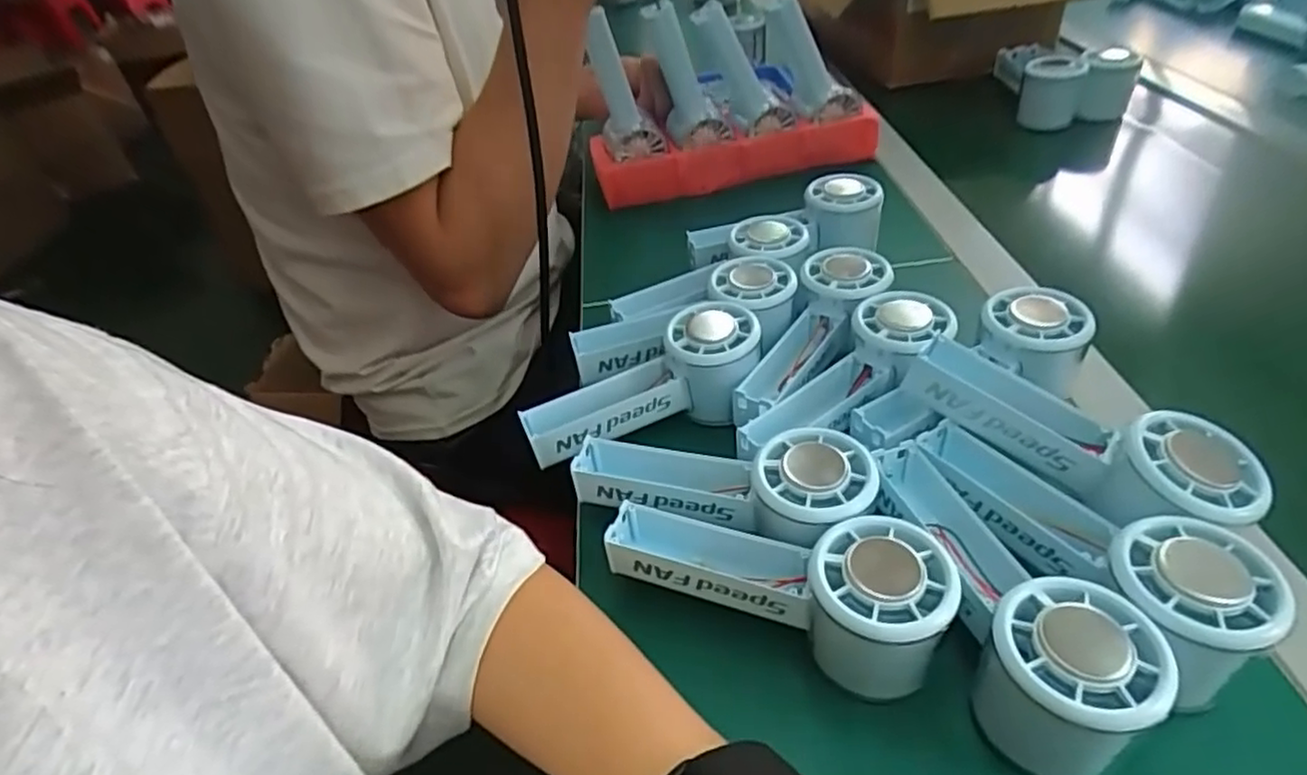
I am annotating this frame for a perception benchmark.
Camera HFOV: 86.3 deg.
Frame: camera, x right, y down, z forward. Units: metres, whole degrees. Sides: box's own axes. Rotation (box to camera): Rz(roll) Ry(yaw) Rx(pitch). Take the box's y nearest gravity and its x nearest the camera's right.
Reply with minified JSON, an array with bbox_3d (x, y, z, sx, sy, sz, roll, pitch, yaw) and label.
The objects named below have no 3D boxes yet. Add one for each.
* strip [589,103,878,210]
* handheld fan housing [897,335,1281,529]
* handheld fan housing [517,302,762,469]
[{"bbox_3d":[0.088,-0.236,0.707,0.266,0.052,0.063,-12,41,-6],"label":"strip"},{"bbox_3d":[0.198,0.024,0.335,0.152,0.037,0.051,28,51,33],"label":"handheld fan housing"},{"bbox_3d":[-0.006,0.000,0.422,0.149,0.053,0.066,-19,42,-14],"label":"handheld fan housing"}]

